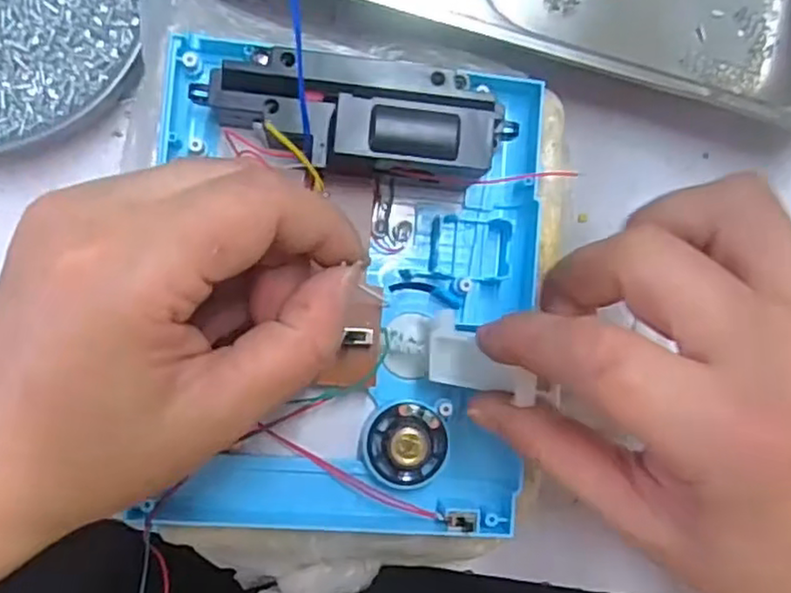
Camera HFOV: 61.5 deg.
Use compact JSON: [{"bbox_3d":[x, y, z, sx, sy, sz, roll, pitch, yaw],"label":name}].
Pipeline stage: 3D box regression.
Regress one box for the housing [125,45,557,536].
[{"bbox_3d":[-0.016,-0.003,0.237,0.132,0.029,0.168,3,94,-8],"label":"housing"}]

